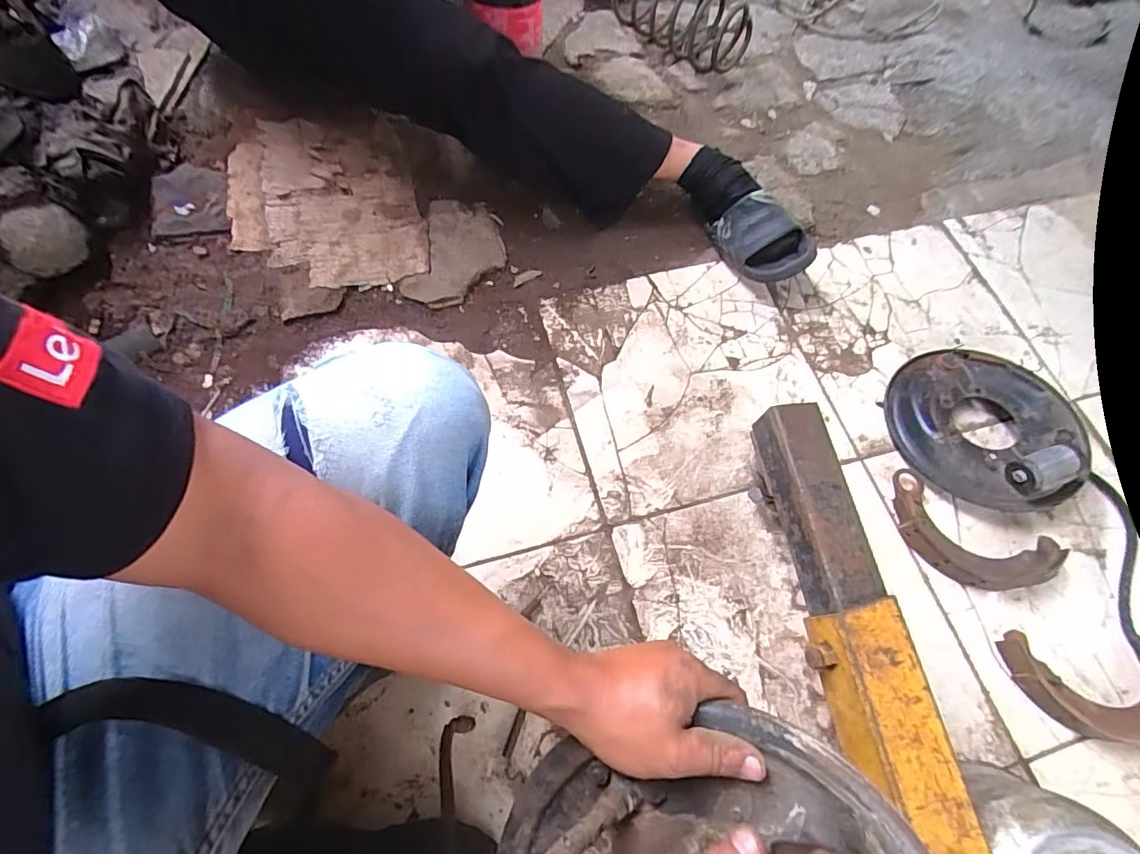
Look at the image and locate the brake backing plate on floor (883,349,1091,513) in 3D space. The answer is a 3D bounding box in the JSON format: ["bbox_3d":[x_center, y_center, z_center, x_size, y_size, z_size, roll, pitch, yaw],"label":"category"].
[{"bbox_3d":[0.611,-0.012,0.755,0.235,0.086,0.241,0,66,-1],"label":"brake backing plate on floor"}]

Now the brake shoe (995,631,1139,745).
[{"bbox_3d":[0.655,0.333,0.636,0.217,0.034,0.096,14,66,5],"label":"brake shoe"}]

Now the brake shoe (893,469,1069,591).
[{"bbox_3d":[0.547,0.155,0.710,0.218,0.035,0.117,29,68,11],"label":"brake shoe"}]

